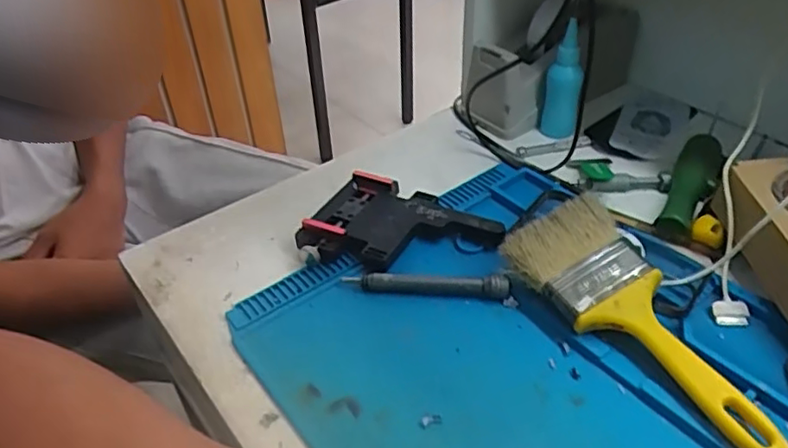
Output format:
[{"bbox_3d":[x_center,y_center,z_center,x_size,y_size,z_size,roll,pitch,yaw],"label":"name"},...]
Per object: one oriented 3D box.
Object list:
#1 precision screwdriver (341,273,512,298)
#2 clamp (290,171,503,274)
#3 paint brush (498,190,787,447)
[{"bbox_3d":[0.024,0.045,0.472,0.128,0.017,0.016,2,41,9],"label":"precision screwdriver"},{"bbox_3d":[0.004,0.009,0.513,0.153,0.025,0.100,17,45,24],"label":"clamp"},{"bbox_3d":[0.161,0.071,0.406,0.082,0.016,0.212,-26,54,-6],"label":"paint brush"}]

